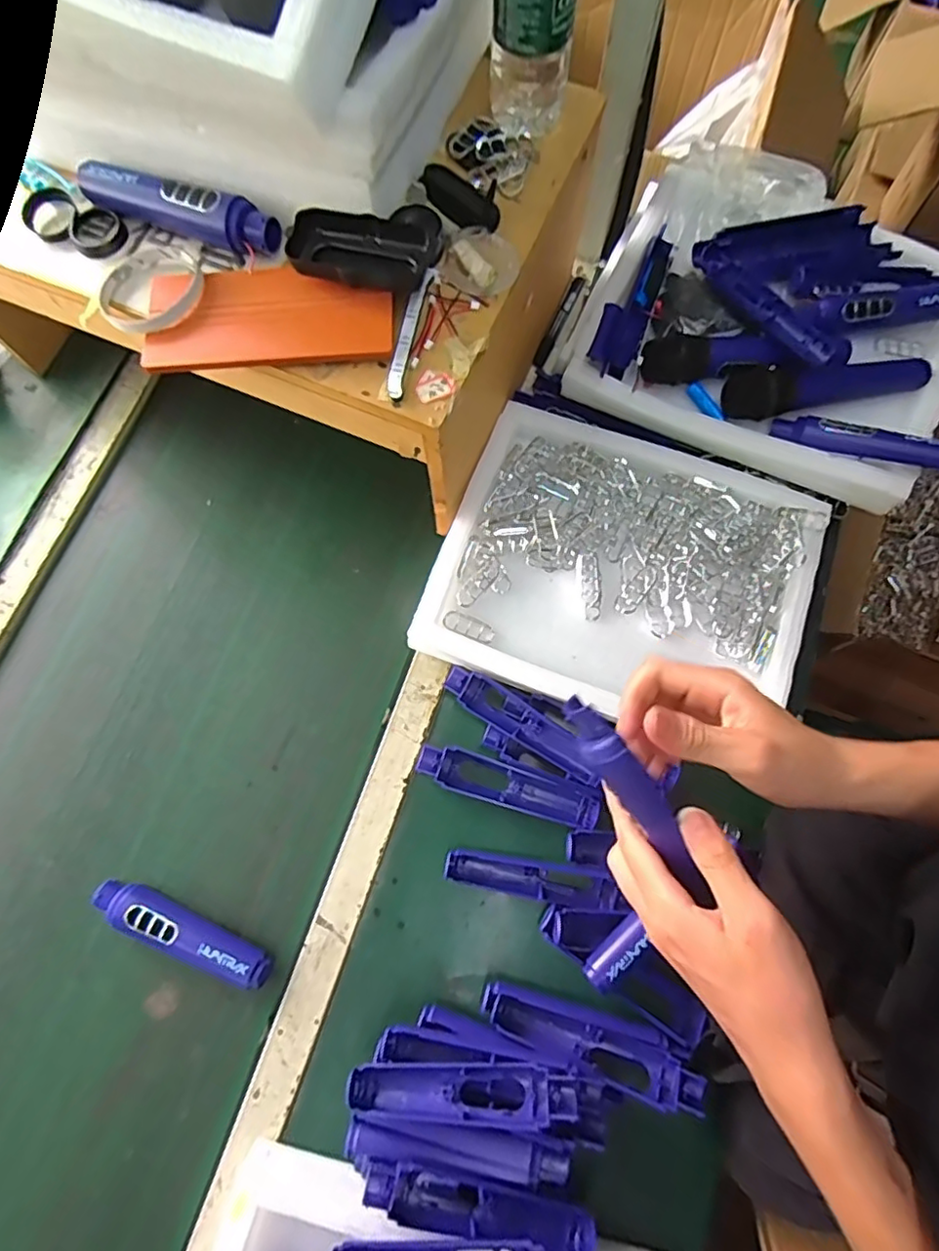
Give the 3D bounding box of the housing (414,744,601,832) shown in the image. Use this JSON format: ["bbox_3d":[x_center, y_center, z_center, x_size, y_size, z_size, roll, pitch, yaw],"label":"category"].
[{"bbox_3d":[0.036,0.153,0.575,0.173,0.022,0.037,16,74,5],"label":"housing"}]

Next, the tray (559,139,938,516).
[{"bbox_3d":[0.321,-0.322,0.636,0.377,0.084,0.315,23,75,7],"label":"tray"}]

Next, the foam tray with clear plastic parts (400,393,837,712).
[{"bbox_3d":[0.151,-0.050,0.613,0.344,0.055,0.284,20,74,6],"label":"foam tray with clear plastic parts"}]

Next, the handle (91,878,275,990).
[{"bbox_3d":[-0.257,0.272,0.534,0.174,0.025,0.034,22,75,7],"label":"handle"}]

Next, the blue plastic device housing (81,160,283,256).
[{"bbox_3d":[-0.236,-0.339,0.485,0.178,0.030,0.027,21,75,7],"label":"blue plastic device housing"}]

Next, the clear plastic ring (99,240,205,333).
[{"bbox_3d":[-0.256,-0.271,0.481,0.092,0.012,0.082,43,78,12],"label":"clear plastic ring"}]

